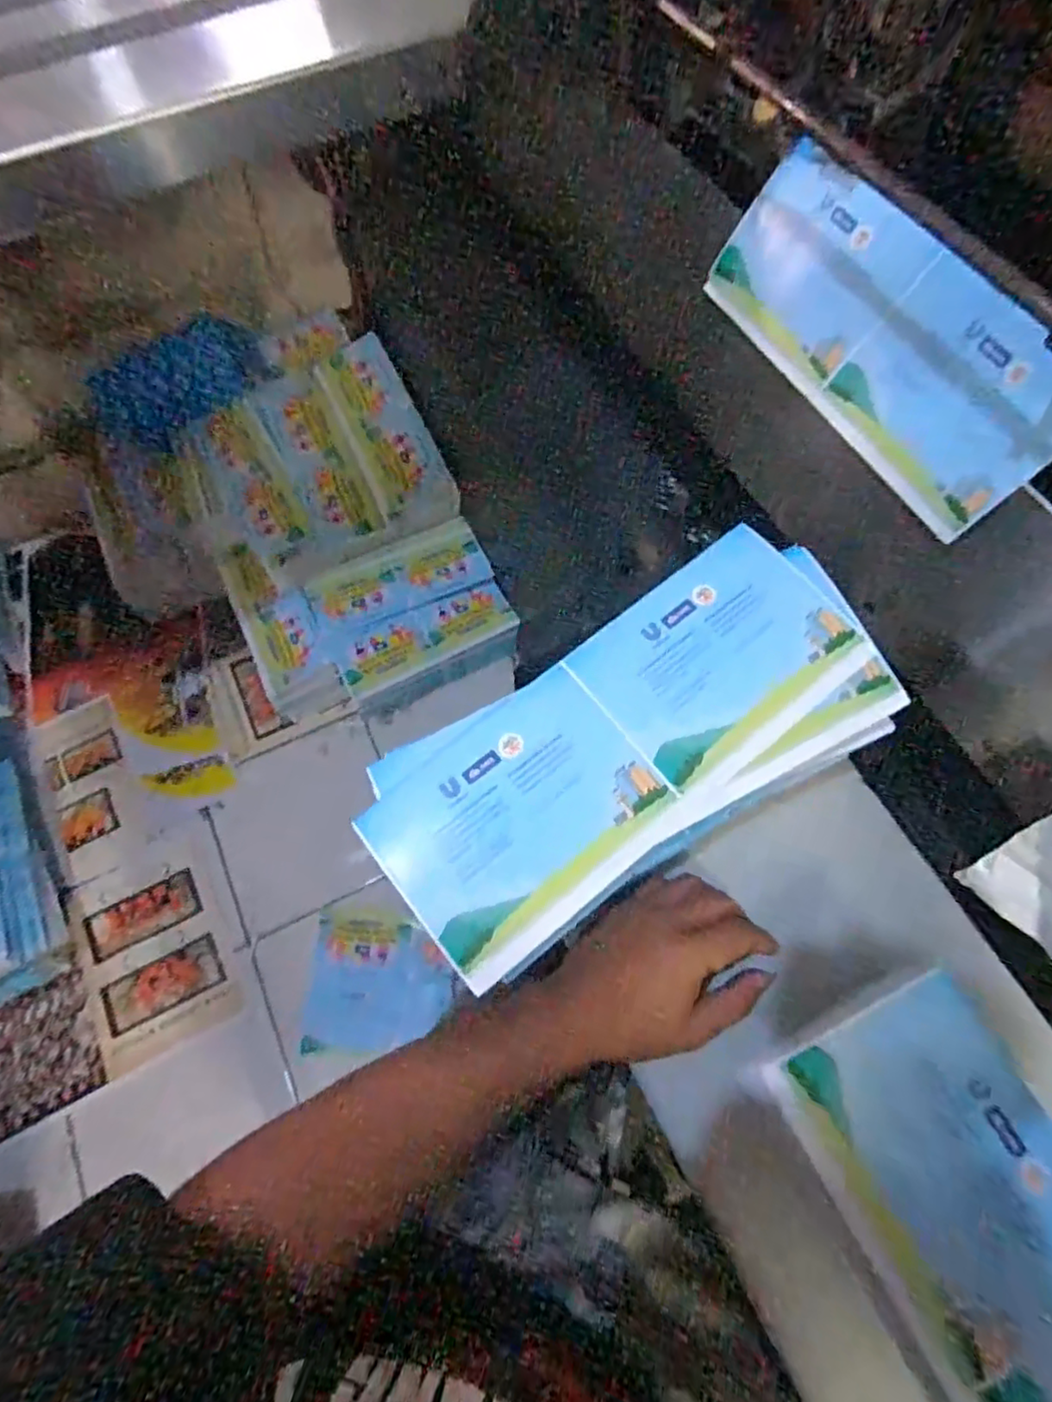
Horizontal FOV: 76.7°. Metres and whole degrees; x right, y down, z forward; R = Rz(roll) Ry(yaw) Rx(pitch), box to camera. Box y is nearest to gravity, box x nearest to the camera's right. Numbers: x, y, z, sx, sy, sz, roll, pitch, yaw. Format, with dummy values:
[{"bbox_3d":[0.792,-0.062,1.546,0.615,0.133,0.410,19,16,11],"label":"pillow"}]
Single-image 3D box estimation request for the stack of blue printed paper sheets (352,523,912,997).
[{"bbox_3d":[0.064,0.027,0.401,0.312,0.034,0.144,-31,77,-8],"label":"stack of blue printed paper sheets"}]

